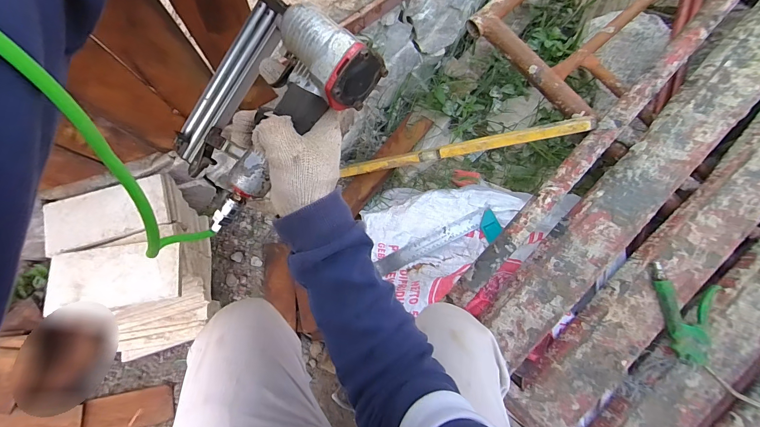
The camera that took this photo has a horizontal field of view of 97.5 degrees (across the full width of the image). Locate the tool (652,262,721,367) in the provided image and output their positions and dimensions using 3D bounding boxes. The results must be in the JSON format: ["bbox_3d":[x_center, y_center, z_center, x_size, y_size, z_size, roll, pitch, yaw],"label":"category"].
[{"bbox_3d":[0.477,0.159,0.525,0.105,0.032,0.134,20,72,7],"label":"tool"}]

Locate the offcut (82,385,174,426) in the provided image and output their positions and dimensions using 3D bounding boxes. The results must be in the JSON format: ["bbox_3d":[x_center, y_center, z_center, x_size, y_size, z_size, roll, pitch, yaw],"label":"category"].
[{"bbox_3d":[-0.538,0.422,0.708,0.174,0.029,0.076,-13,71,-4],"label":"offcut"}]

